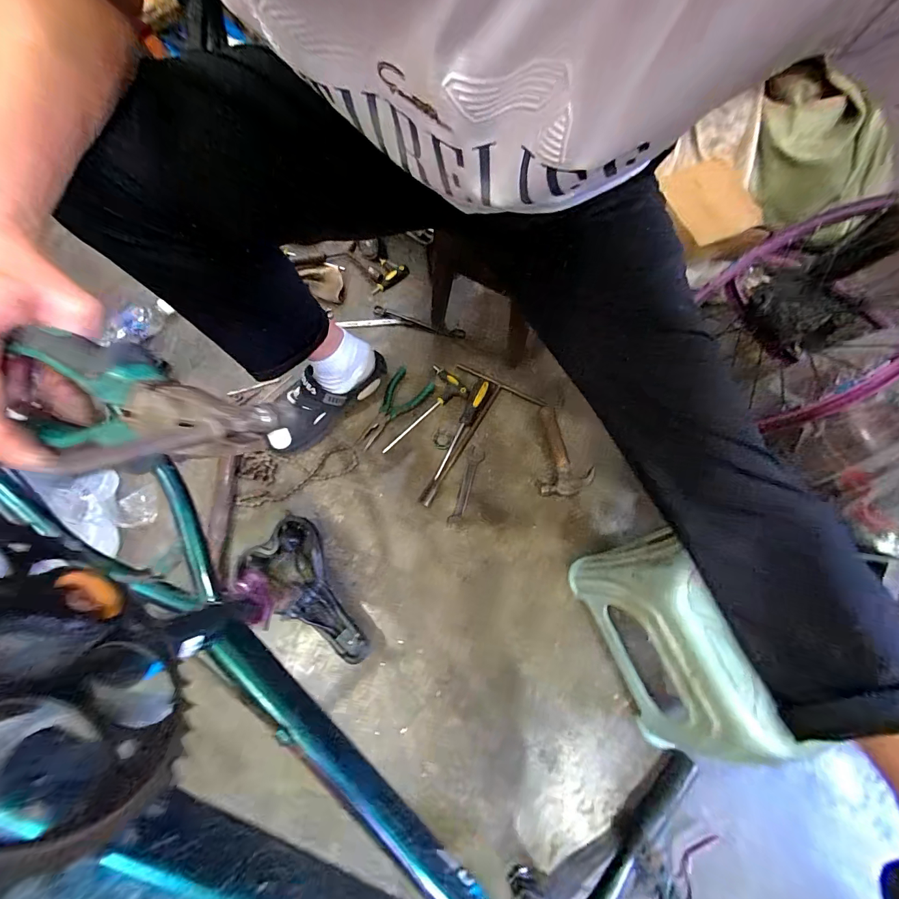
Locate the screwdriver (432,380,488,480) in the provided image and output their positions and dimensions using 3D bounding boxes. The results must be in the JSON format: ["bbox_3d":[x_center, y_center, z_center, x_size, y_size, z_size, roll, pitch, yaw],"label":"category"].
[{"bbox_3d":[0.024,-0.042,0.728,0.027,0.032,0.211,22,70,10],"label":"screwdriver"}]

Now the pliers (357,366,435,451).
[{"bbox_3d":[-0.116,-0.079,0.757,0.081,0.017,0.180,33,72,13],"label":"pliers"}]

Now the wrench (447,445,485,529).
[{"bbox_3d":[0.029,0.068,0.701,0.030,0.006,0.155,18,69,8],"label":"wrench"}]

